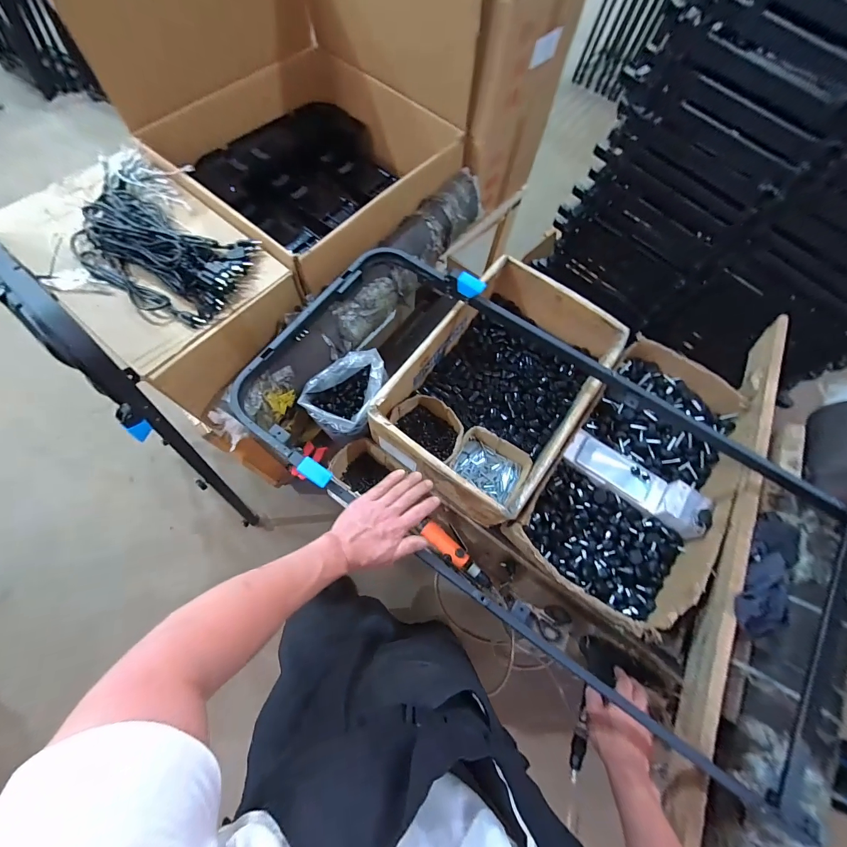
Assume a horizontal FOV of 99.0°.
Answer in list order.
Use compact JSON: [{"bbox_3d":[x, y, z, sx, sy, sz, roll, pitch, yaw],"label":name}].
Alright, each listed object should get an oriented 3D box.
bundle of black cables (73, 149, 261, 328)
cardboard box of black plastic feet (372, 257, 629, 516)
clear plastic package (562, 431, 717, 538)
[{"bbox_3d":[-0.548,-0.385,0.728,0.470,0.059,0.263,39,72,12],"label":"bundle of black cables"},{"bbox_3d":[0.180,-0.088,0.827,0.363,0.161,0.549,34,71,10],"label":"cardboard box of black plastic feet"},{"bbox_3d":[0.456,0.122,0.772,0.279,0.064,0.097,37,71,11],"label":"clear plastic package"}]

